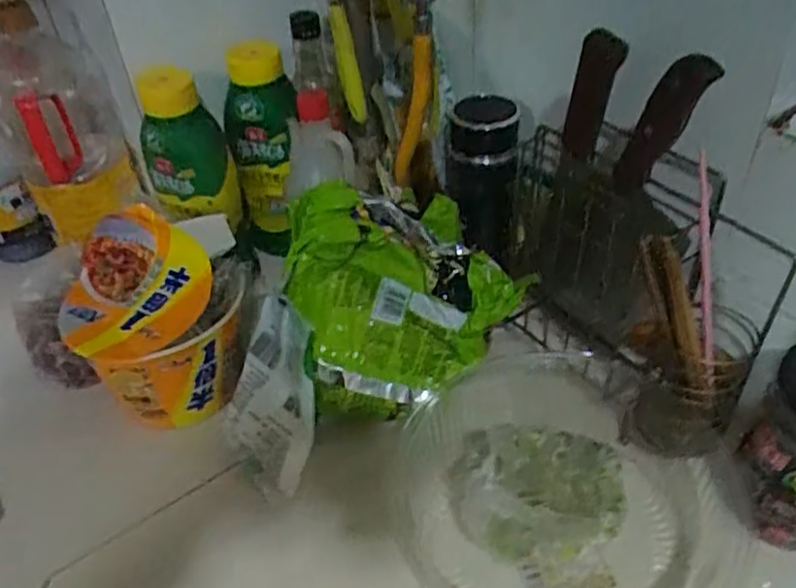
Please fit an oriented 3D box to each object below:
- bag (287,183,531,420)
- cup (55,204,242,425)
[{"bbox_3d":[0.008,0.004,0.600,0.192,0.164,0.110,-7,42,-3],"label":"bag"},{"bbox_3d":[-0.219,0.018,0.646,0.145,0.172,0.152,-2,42,2],"label":"cup"}]

